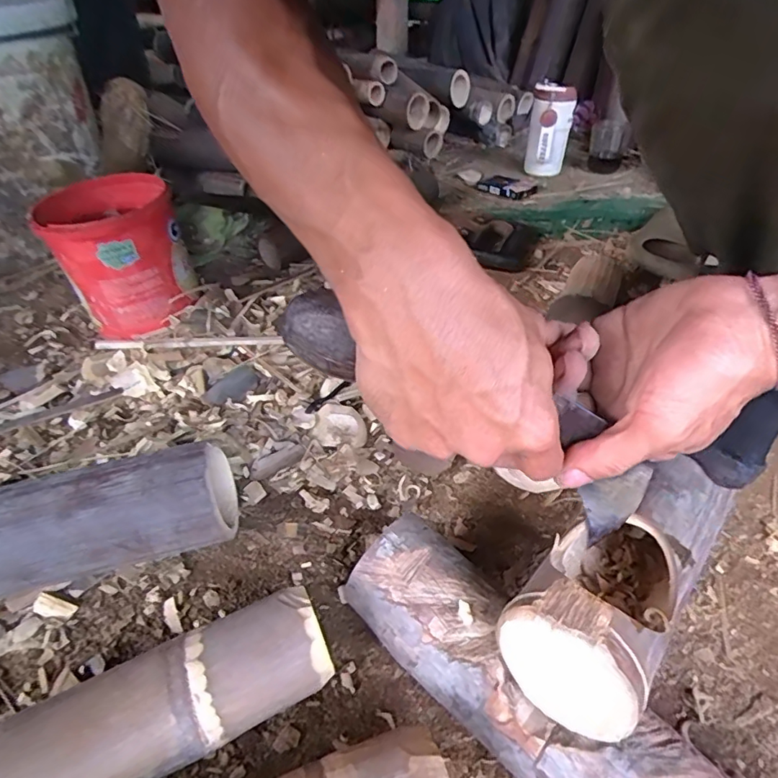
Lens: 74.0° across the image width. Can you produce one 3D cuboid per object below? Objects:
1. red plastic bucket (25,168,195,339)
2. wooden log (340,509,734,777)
[{"bbox_3d":[-0.308,-0.154,0.605,0.129,0.145,0.141,-1,40,0],"label":"red plastic bucket"},{"bbox_3d":[0.089,0.181,0.286,0.270,0.060,0.070,32,50,32],"label":"wooden log"}]

